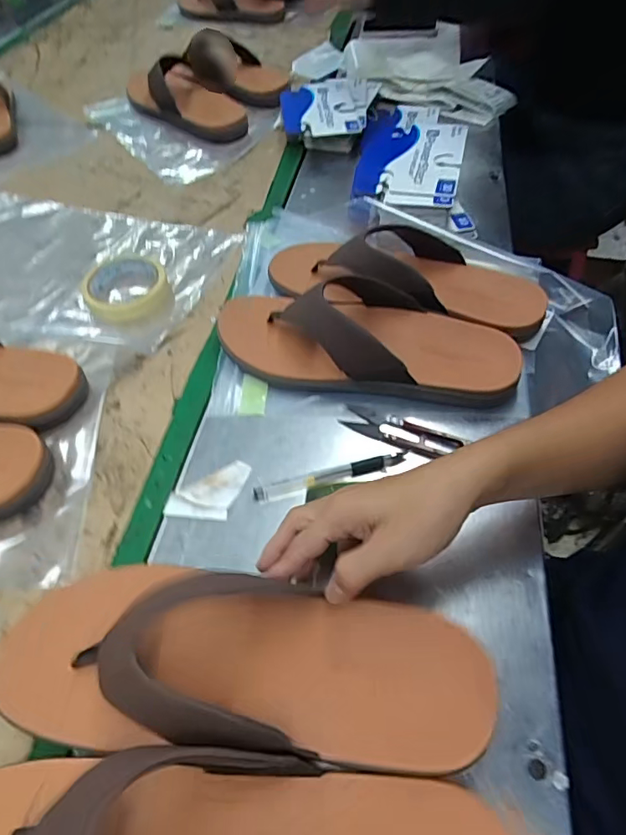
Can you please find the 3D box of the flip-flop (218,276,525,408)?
[{"bbox_3d":[0.049,-0.080,0.484,0.286,0.068,0.110,9,53,10],"label":"flip-flop"}]

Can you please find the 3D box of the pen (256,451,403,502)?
[{"bbox_3d":[0.014,0.048,0.426,0.130,0.005,0.010,-13,53,-7],"label":"pen"}]

